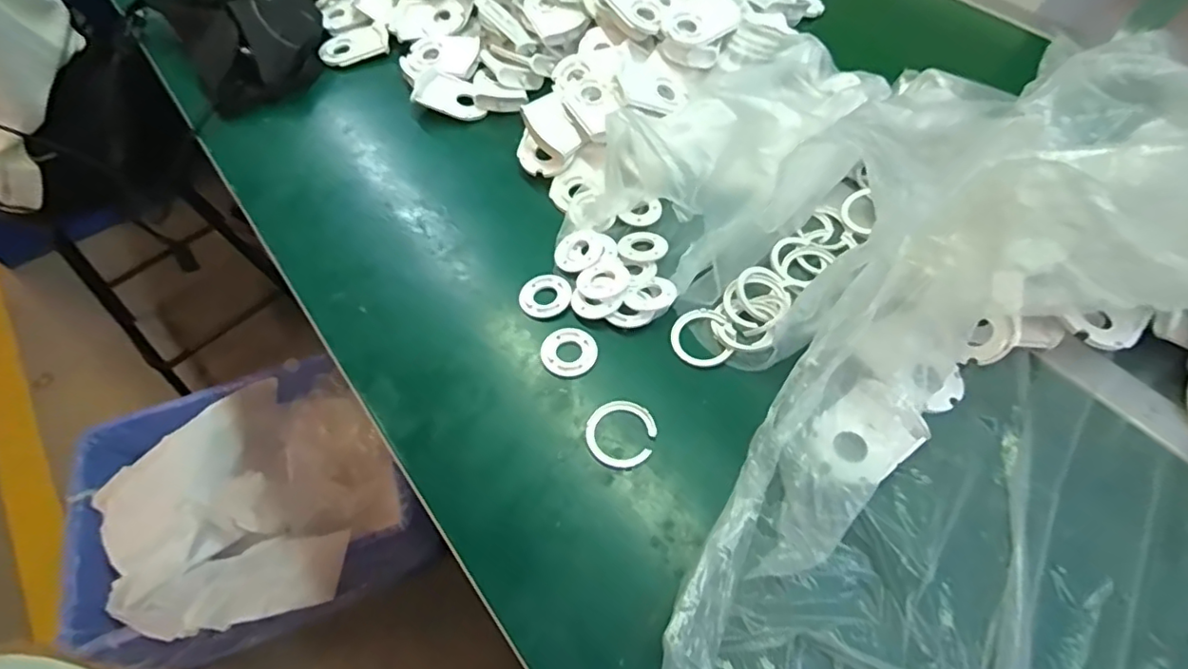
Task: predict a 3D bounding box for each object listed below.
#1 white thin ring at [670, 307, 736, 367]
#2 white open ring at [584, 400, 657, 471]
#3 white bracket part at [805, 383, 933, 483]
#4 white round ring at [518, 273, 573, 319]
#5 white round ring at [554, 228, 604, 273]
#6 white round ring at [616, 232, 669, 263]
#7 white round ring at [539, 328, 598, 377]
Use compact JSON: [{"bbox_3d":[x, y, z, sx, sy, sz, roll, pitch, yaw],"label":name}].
[{"bbox_3d":[0.086,0.002,0.470,0.046,0.004,0.054,-4,57,-2],"label":"white thin ring"},{"bbox_3d":[0.019,0.072,0.426,0.049,0.004,0.051,0,57,0],"label":"white open ring"},{"bbox_3d":[0.191,0.071,0.410,0.076,0.017,0.058,-32,62,-19],"label":"white bracket part"},{"bbox_3d":[-0.042,-0.034,0.495,0.044,0.004,0.044,0,57,0],"label":"white round ring"},{"bbox_3d":[-0.013,-0.075,0.515,0.043,0.006,0.047,0,57,0],"label":"white round ring"},{"bbox_3d":[0.046,-0.079,0.521,0.042,0.009,0.043,0,57,0],"label":"white round ring"},{"bbox_3d":[-0.020,0.013,0.464,0.044,0.004,0.044,0,57,0],"label":"white round ring"}]

